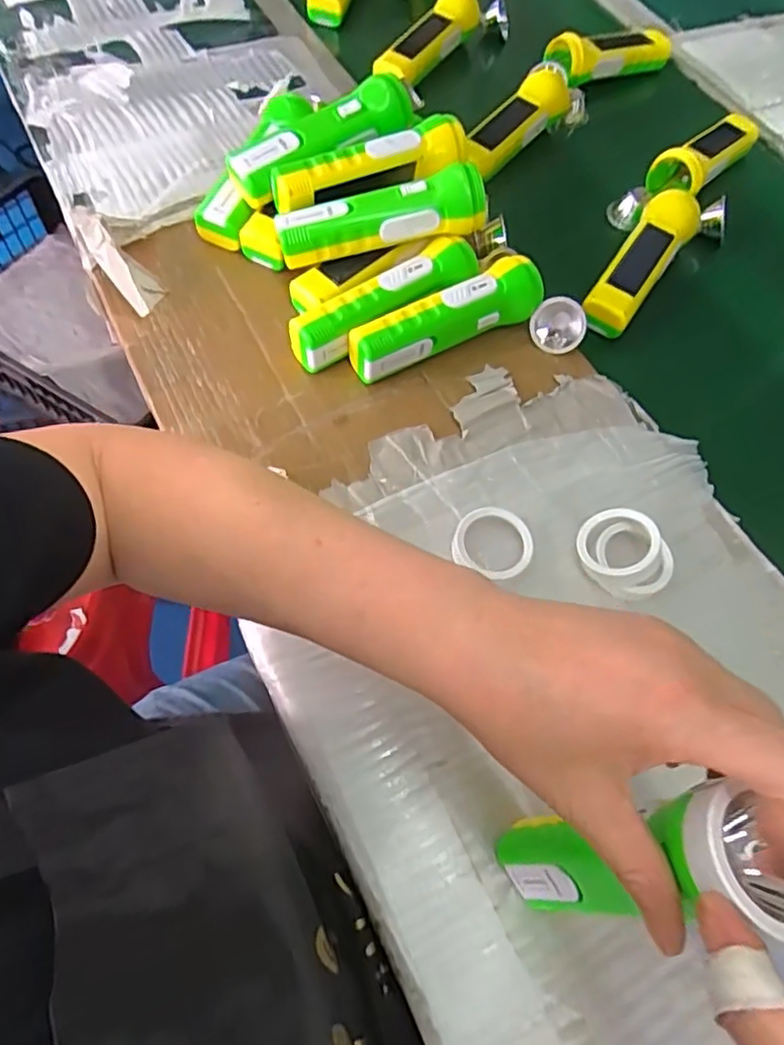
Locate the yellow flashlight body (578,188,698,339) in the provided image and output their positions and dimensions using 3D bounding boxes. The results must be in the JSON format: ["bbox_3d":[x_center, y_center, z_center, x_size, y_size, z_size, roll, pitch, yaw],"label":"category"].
[{"bbox_3d":[0.211,-0.221,0.532,0.043,0.034,0.144,34,70,15],"label":"yellow flashlight body"}]

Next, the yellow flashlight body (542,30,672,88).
[{"bbox_3d":[0.222,-0.480,0.646,0.140,0.040,0.034,-15,66,-14],"label":"yellow flashlight body"}]

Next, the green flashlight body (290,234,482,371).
[{"bbox_3d":[-0.005,-0.172,0.504,0.163,0.052,0.040,-29,69,-15],"label":"green flashlight body"}]

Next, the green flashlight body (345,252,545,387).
[{"bbox_3d":[0.041,-0.161,0.502,0.161,0.052,0.047,-21,67,-12],"label":"green flashlight body"}]

